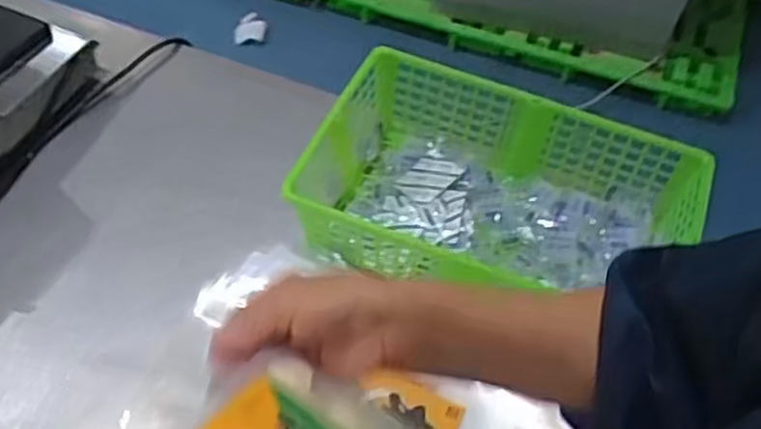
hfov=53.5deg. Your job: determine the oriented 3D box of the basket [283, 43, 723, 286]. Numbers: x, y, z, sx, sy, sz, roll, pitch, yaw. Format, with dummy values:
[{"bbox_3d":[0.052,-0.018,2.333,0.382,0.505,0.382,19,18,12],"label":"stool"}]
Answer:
[{"bbox_3d":[0.108,-0.009,0.719,0.353,0.102,0.213,20,53,10],"label":"basket"}]

